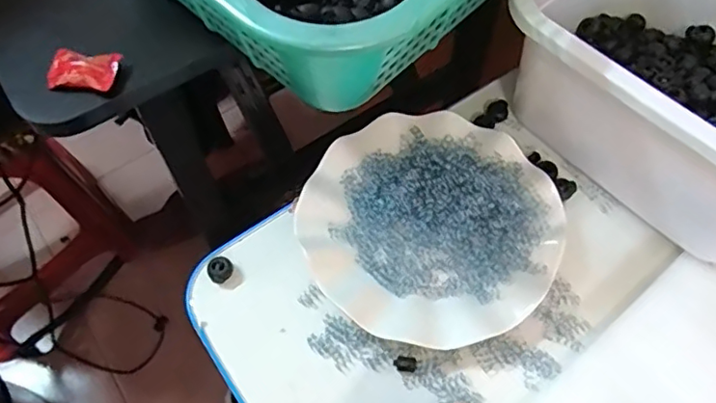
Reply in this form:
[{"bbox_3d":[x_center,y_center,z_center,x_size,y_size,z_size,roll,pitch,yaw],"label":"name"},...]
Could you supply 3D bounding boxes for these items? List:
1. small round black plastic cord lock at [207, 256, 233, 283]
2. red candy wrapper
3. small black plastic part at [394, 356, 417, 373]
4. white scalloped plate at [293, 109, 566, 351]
[{"bbox_3d":[-0.099,0.049,0.409,0.018,0.008,0.015,-39,68,-19],"label":"small round black plastic cord lock"},{"bbox_3d":[-0.176,-0.084,0.368,0.044,0.010,0.028,6,62,3],"label":"red candy wrapper"},{"bbox_3d":[0.032,0.109,0.382,0.015,0.004,0.010,3,62,2],"label":"small black plastic part"},{"bbox_3d":[0.054,0.014,0.419,0.177,0.028,0.174,0,62,0],"label":"white scalloped plate"}]

